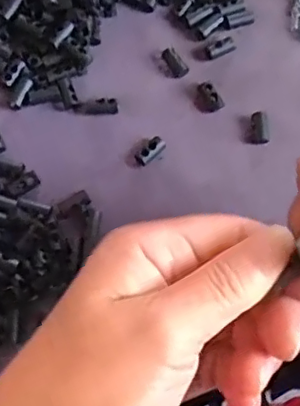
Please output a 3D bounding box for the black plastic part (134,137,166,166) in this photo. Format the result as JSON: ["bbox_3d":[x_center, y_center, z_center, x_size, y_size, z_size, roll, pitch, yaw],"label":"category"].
[{"bbox_3d":[0.000,-0.031,0.333,0.010,0.004,0.019,44,76,8],"label":"black plastic part"}]

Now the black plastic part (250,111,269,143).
[{"bbox_3d":[0.066,-0.045,0.343,0.010,0.004,0.019,-2,74,-5],"label":"black plastic part"}]

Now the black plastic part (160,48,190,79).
[{"bbox_3d":[0.015,-0.086,0.351,0.010,0.007,0.020,-34,87,-14],"label":"black plastic part"}]

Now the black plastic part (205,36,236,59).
[{"bbox_3d":[0.044,-0.097,0.356,0.020,0.006,0.010,-25,78,-11],"label":"black plastic part"}]

